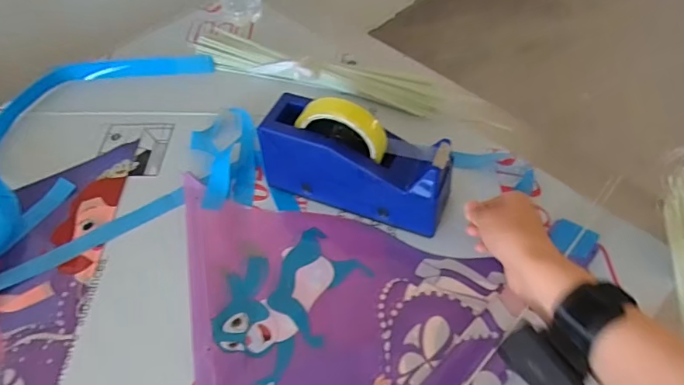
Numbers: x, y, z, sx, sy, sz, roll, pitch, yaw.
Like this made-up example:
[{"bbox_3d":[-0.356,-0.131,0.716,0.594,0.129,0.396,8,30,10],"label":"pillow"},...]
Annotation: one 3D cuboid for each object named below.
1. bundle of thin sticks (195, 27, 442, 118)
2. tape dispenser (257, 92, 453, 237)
[{"bbox_3d":[-0.051,-0.179,0.689,0.397,0.027,0.077,21,56,19],"label":"bundle of thin sticks"},{"bbox_3d":[0.016,-0.034,0.508,0.203,0.119,0.068,19,55,18],"label":"tape dispenser"}]

